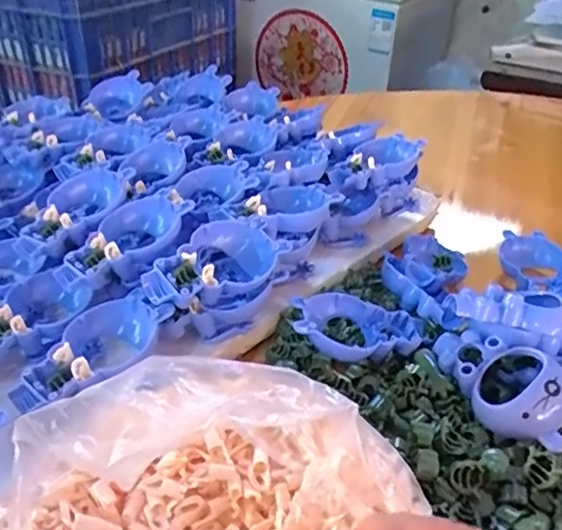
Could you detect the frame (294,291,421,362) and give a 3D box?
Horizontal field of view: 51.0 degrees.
[{"bbox_3d":[0.054,0.042,0.430,0.091,0.030,0.054,-3,34,-8],"label":"frame"}]

